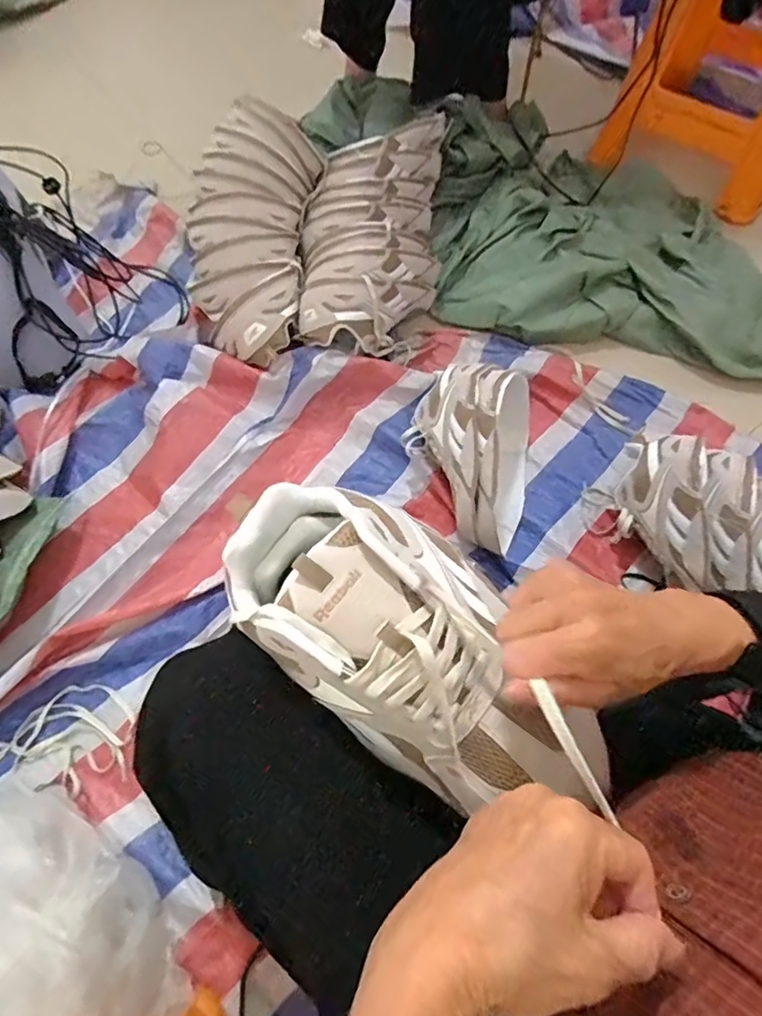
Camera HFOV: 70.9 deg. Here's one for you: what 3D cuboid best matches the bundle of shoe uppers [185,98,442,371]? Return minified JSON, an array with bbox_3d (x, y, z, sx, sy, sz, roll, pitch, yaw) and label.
[{"bbox_3d":[-0.095,-0.475,0.916,0.429,0.187,0.438,-2,64,-1],"label":"bundle of shoe uppers"}]

